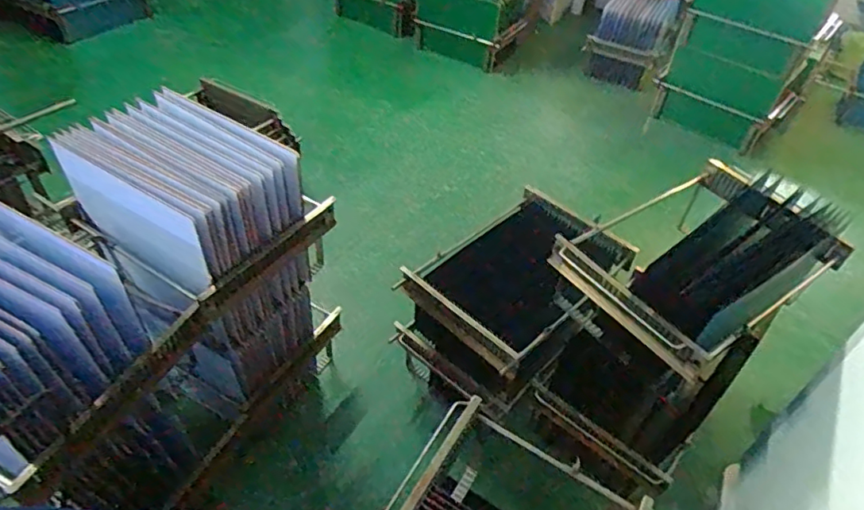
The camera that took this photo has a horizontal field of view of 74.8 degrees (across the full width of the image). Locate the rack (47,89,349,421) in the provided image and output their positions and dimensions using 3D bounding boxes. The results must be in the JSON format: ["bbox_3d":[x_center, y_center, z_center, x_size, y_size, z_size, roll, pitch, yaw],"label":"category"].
[{"bbox_3d":[-0.561,-0.007,1.446,0.473,0.633,0.368,30,49,22],"label":"rack"}]

